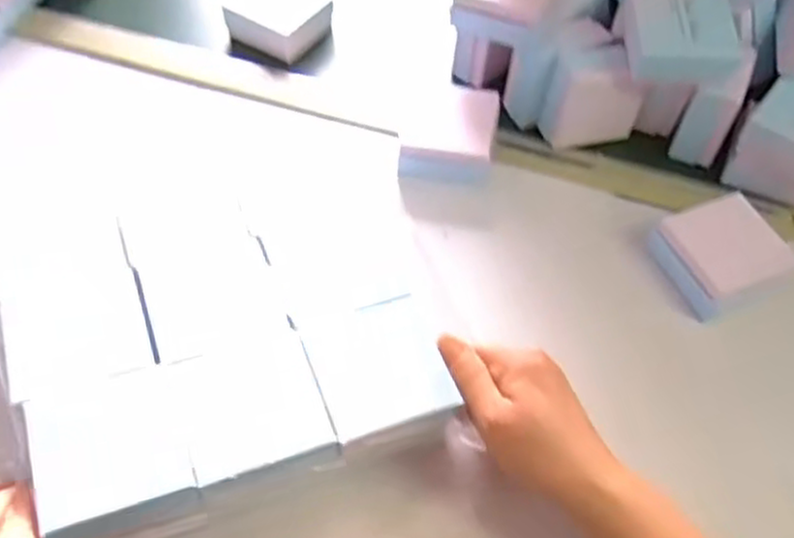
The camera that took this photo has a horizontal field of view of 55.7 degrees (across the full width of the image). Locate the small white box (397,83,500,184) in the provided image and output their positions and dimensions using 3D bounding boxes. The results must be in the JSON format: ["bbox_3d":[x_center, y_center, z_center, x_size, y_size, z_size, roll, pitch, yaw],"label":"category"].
[{"bbox_3d":[0.043,-0.110,0.609,0.071,0.035,0.073,9,55,4],"label":"small white box"}]

